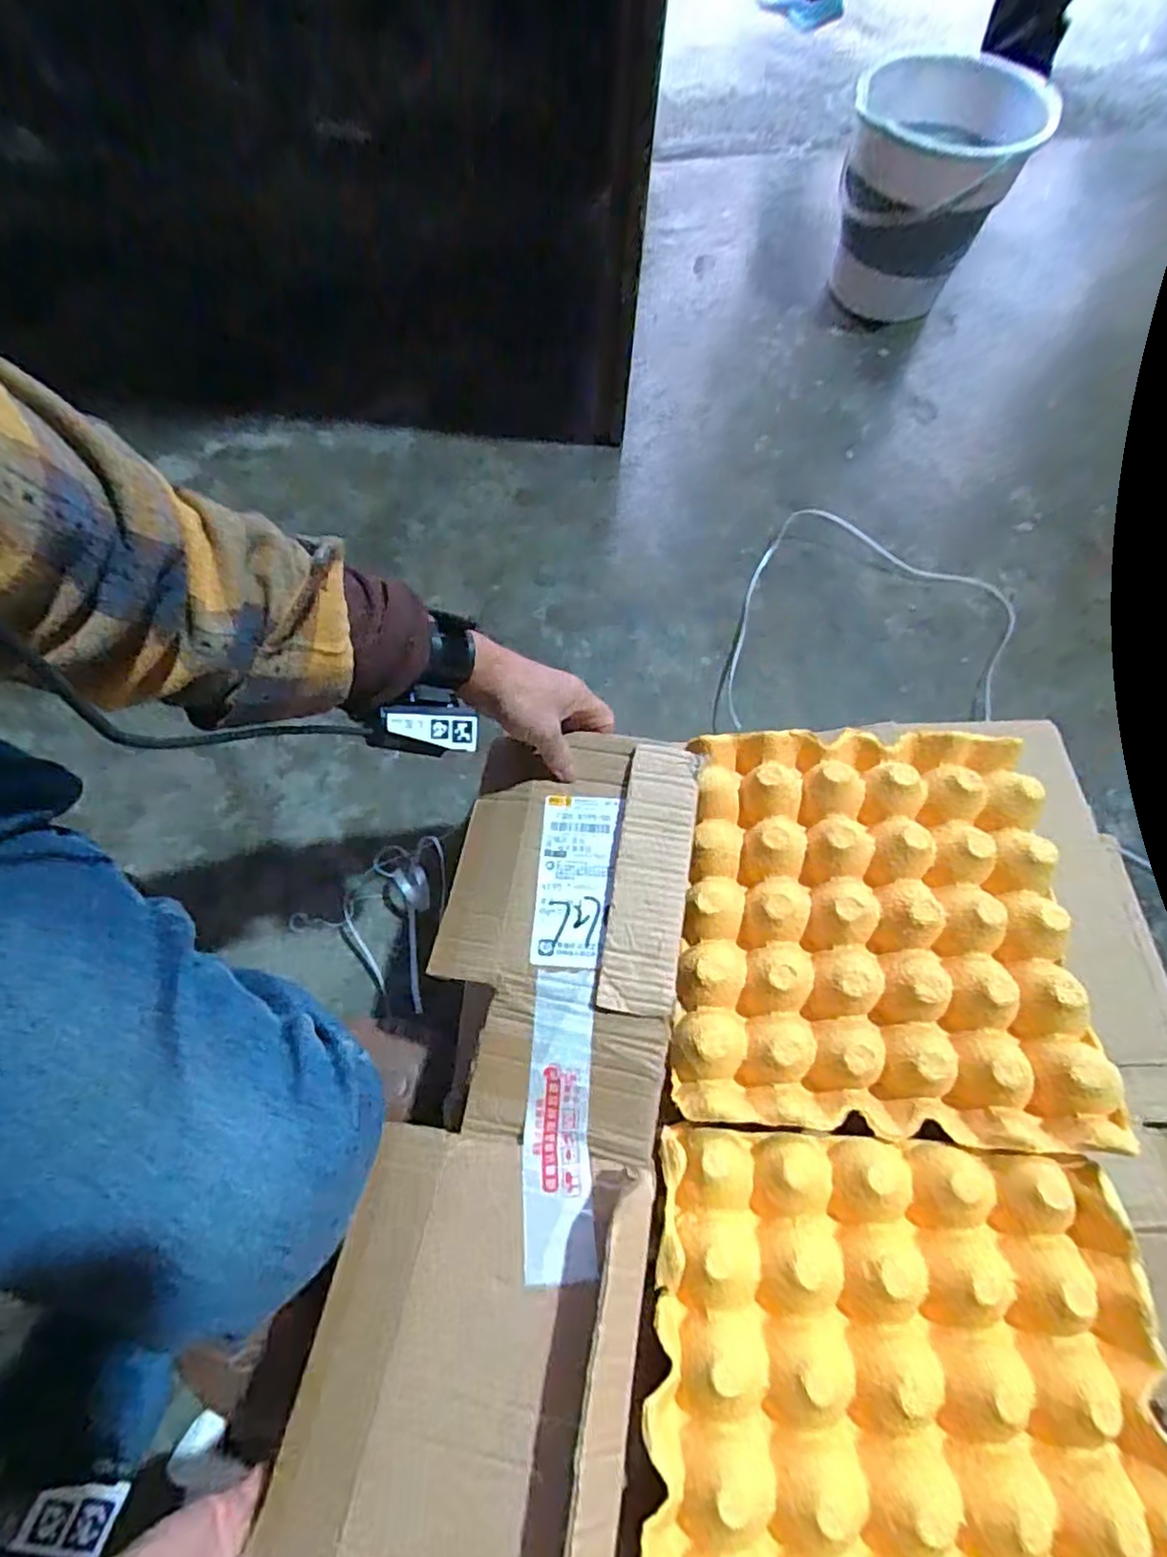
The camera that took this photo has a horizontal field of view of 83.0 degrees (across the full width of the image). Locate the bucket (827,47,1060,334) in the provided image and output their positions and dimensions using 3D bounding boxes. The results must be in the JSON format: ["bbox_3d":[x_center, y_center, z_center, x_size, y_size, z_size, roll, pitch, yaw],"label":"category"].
[{"bbox_3d":[0.466,-0.813,0.929,0.229,0.279,0.219,1,69,-1],"label":"bucket"}]

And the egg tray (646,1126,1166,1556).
[{"bbox_3d":[0.180,0.370,0.370,0.289,0.064,0.289,4,69,0],"label":"egg tray"}]

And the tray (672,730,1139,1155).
[{"bbox_3d":[0.212,0.100,0.495,0.275,0.059,0.297,4,69,0],"label":"tray"}]

